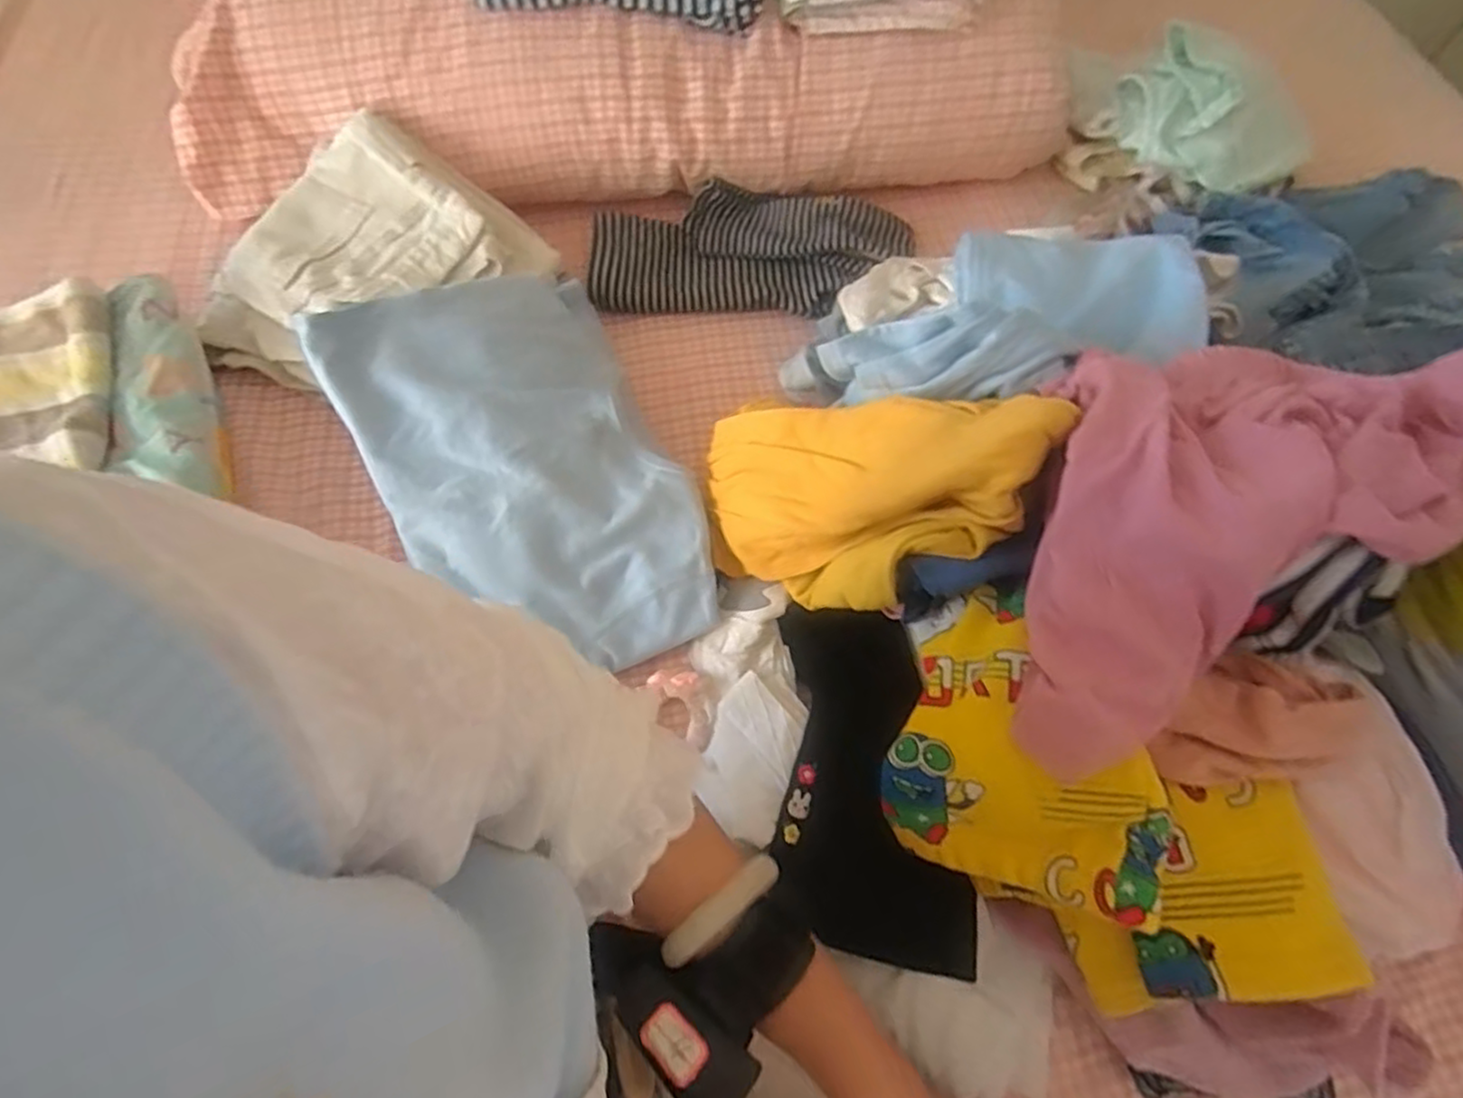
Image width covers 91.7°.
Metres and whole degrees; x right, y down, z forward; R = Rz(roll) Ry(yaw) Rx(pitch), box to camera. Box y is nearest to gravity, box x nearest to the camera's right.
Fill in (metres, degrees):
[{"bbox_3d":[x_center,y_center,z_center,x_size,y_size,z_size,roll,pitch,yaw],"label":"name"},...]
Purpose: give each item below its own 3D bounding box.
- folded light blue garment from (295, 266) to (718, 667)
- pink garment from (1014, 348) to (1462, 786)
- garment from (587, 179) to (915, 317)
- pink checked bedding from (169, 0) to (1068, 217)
[{"bbox_3d":[-0.161,-0.062,0.553,0.216,0.057,0.344,-25,81,-12],"label":"folded light blue garment"},{"bbox_3d":[0.260,-0.040,0.395,0.321,0.078,0.184,-28,68,-13],"label":"pink garment"},{"bbox_3d":[0.020,-0.297,0.713,0.317,0.035,0.139,2,65,0],"label":"garment"},{"bbox_3d":[-0.099,-0.585,0.737,0.868,0.180,0.419,-6,65,-4],"label":"pink checked bedding"}]

